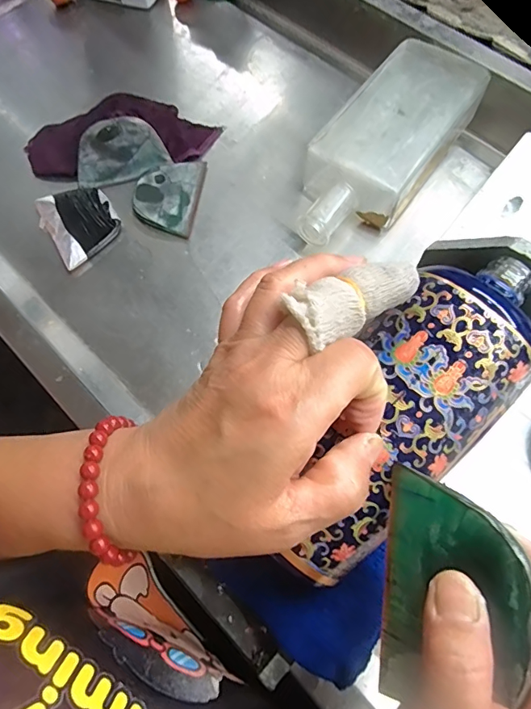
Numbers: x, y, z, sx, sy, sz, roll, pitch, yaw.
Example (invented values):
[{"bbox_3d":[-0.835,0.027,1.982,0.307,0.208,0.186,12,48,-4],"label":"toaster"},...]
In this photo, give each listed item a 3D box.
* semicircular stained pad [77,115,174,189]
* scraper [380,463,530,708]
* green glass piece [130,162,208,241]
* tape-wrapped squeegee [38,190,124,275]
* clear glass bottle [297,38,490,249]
[{"bbox_3d":[-0.138,-0.189,0.424,0.083,0.006,0.054,-21,100,-1],"label":"semicircular stained pad"},{"bbox_3d":[0.072,0.098,0.179,0.057,0.004,0.092,6,91,47],"label":"scraper"},{"bbox_3d":[-0.089,-0.147,0.420,0.057,0.011,0.081,10,67,7],"label":"green glass piece"},{"bbox_3d":[-0.167,-0.120,0.412,0.061,0.010,0.083,-35,69,-12],"label":"tape-wrapped squeegee"},{"bbox_3d":[0.100,-0.178,0.403,0.091,0.049,0.226,36,73,17],"label":"clear glass bottle"}]

